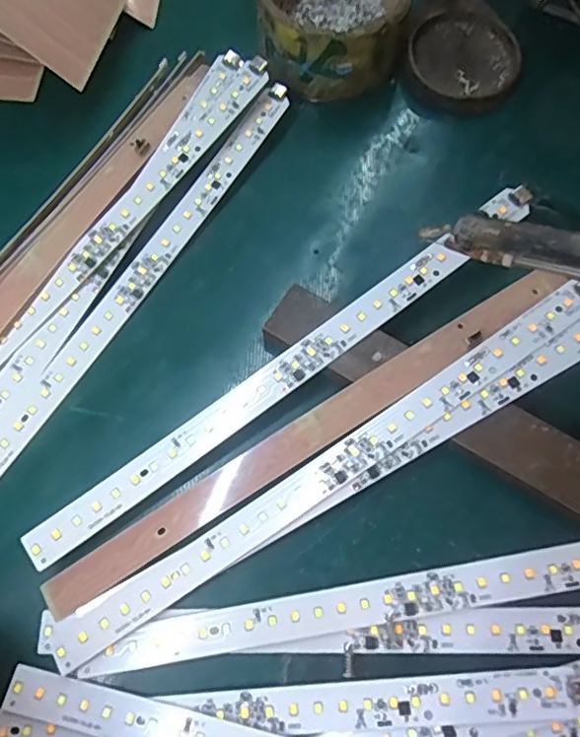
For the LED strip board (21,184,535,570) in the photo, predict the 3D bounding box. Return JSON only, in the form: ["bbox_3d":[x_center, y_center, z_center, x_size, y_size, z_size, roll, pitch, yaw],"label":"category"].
[{"bbox_3d":[0.002,-0.002,0.261,0.279,0.008,0.019,-36,76,-8],"label":"LED strip board"}]

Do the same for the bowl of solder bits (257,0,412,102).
[{"bbox_3d":[0.023,-0.210,0.326,0.081,0.045,0.086,0,71,1],"label":"bowl of solder bits"}]

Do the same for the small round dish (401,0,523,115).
[{"bbox_3d":[0.105,-0.186,0.329,0.063,0.017,0.070,26,73,10],"label":"small round dish"}]

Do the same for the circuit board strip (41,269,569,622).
[{"bbox_3d":[0.012,0.029,0.257,0.273,0.007,0.022,-32,74,-6],"label":"circuit board strip"}]

